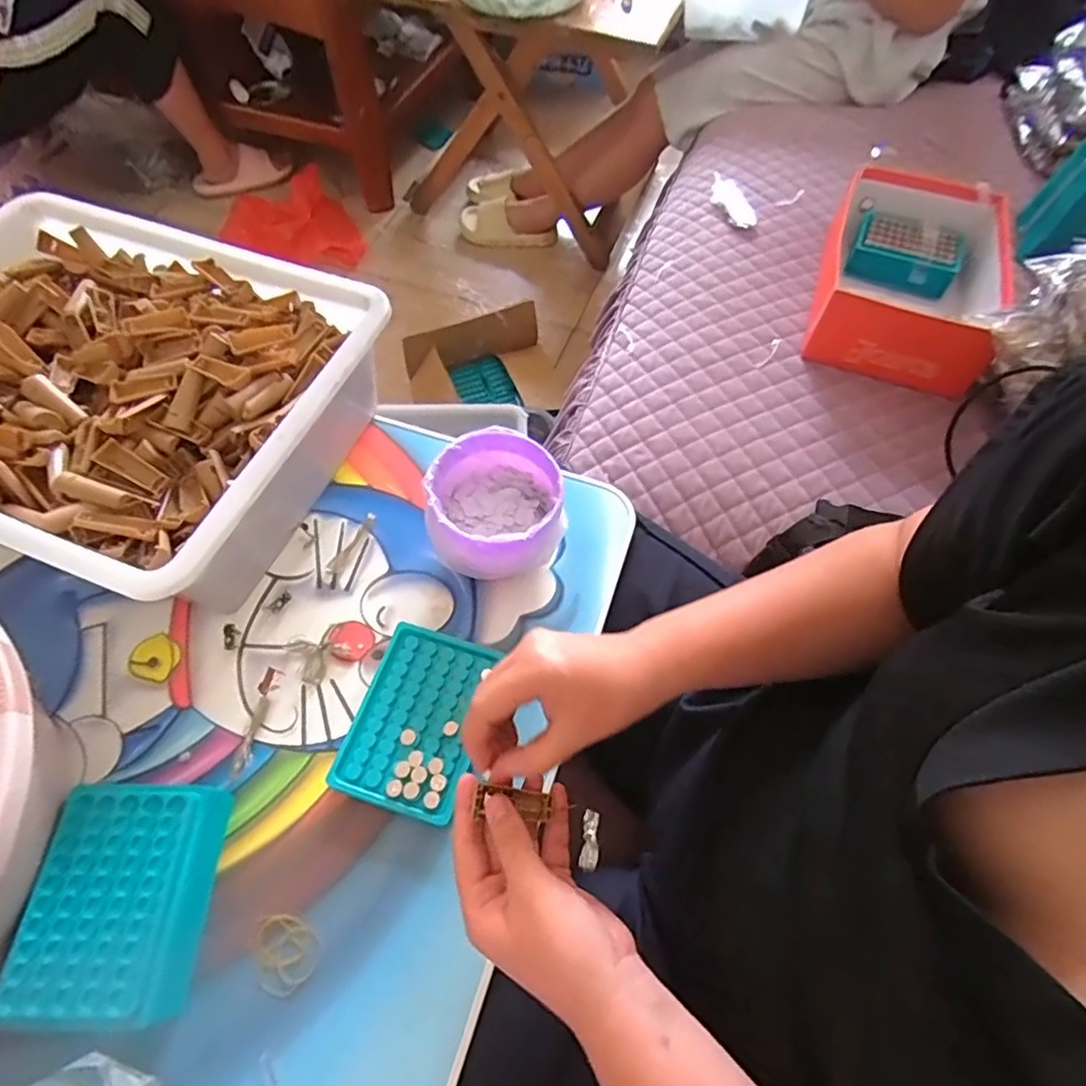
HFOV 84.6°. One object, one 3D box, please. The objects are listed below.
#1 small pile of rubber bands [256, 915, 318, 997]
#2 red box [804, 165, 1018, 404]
[{"bbox_3d":[-0.167,0.267,0.392,0.036,0.009,0.046,-21,63,-13],"label":"small pile of rubber bands"},{"bbox_3d":[0.472,-0.353,0.766,0.192,0.084,0.314,18,62,8],"label":"red box"}]

